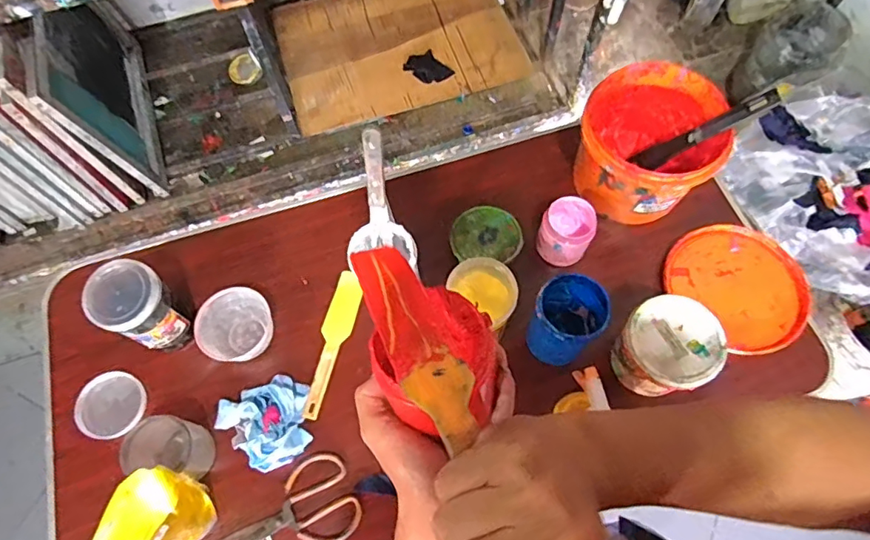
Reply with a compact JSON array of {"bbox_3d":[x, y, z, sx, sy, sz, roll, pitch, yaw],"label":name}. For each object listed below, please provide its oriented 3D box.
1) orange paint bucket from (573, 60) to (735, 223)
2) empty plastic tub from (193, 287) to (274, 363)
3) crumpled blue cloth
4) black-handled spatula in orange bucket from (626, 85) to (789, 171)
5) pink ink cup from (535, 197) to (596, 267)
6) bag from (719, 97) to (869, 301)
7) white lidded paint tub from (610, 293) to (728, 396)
[{"bbox_3d":[0.357,-0.207,0.909,0.217,0.173,0.225,0,66,1],"label":"orange paint bucket"},{"bbox_3d":[-0.316,0.090,0.842,0.107,0.069,0.114,0,66,1],"label":"empty plastic tub"},{"bbox_3d":[-0.251,0.214,0.785,0.144,0.058,0.126,35,71,15],"label":"crumpled blue cloth"},{"bbox_3d":[0.431,-0.222,0.843,0.035,0.241,0.027,11,64,-41],"label":"black-handled spatula in orange bucket"},{"bbox_3d":[0.219,-0.063,0.882,0.084,0.082,0.086,0,66,1],"label":"pink ink cup"},{"bbox_3d":[0.999,-0.202,1.275,0.352,0.230,0.535,-14,67,-5],"label":"bag"},{"bbox_3d":[0.331,0.112,0.766,0.123,0.115,0.121,-41,72,-15],"label":"white lidded paint tub"}]

